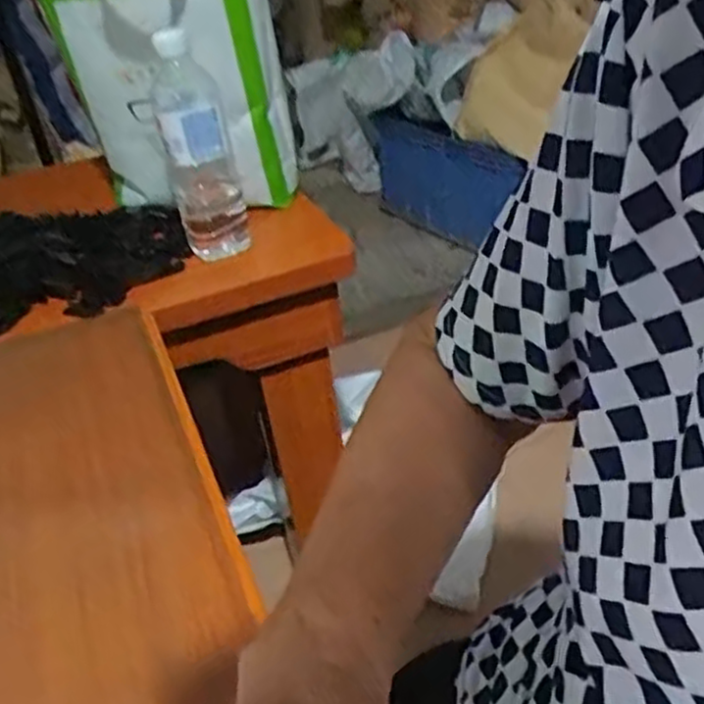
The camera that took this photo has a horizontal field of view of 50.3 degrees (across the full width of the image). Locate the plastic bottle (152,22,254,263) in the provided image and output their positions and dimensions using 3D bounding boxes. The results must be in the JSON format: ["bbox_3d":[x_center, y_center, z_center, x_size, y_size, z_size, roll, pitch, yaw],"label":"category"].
[{"bbox_3d":[-0.147,-0.196,0.728,0.064,0.205,0.057,-12,34,-7],"label":"plastic bottle"}]

